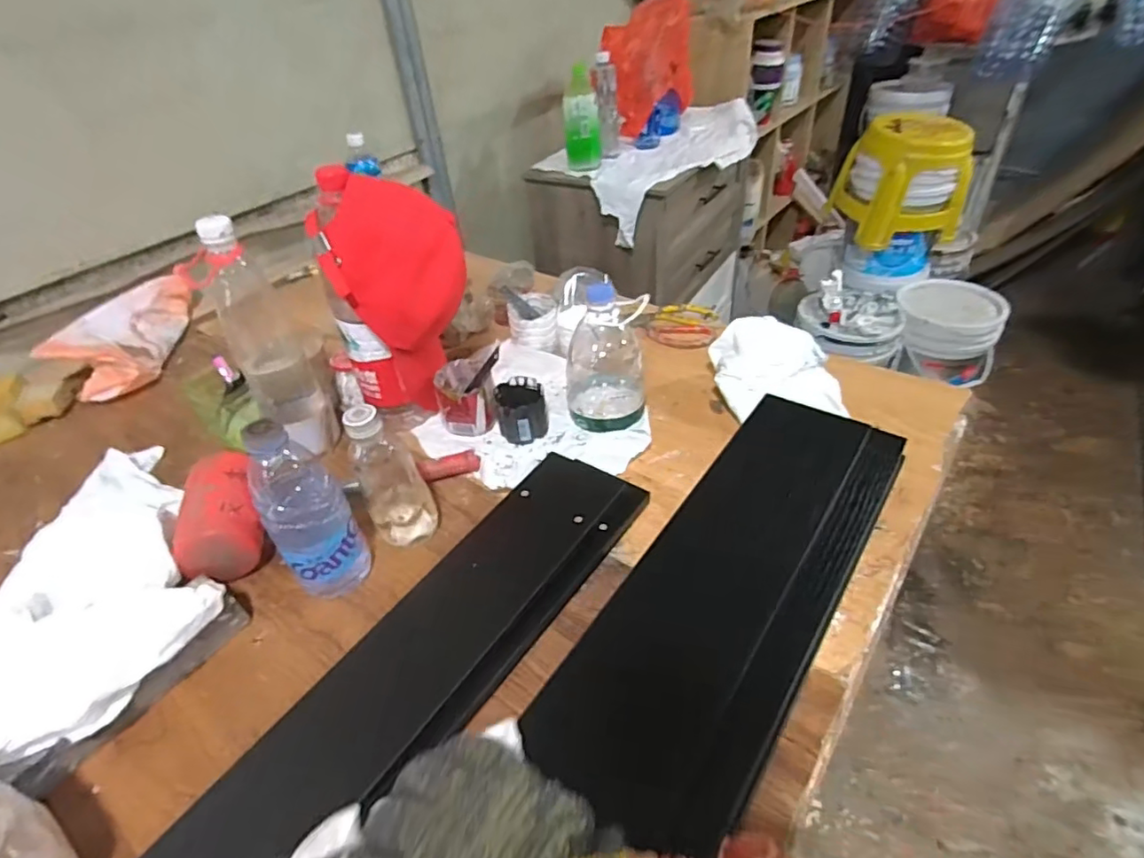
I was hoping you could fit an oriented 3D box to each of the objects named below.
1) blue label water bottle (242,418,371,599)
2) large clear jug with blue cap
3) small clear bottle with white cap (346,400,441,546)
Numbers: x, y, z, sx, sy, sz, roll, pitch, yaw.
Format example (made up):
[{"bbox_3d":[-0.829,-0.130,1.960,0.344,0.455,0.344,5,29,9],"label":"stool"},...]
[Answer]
[{"bbox_3d":[-0.247,0.077,0.536,0.071,0.182,0.063,-28,45,-23],"label":"blue label water bottle"},{"bbox_3d":[0.041,-0.085,0.711,0.099,0.154,0.092,-7,41,-1],"label":"large clear jug with blue cap"},{"bbox_3d":[-0.179,0.047,0.575,0.058,0.167,0.056,-24,44,-19],"label":"small clear bottle with white cap"}]

